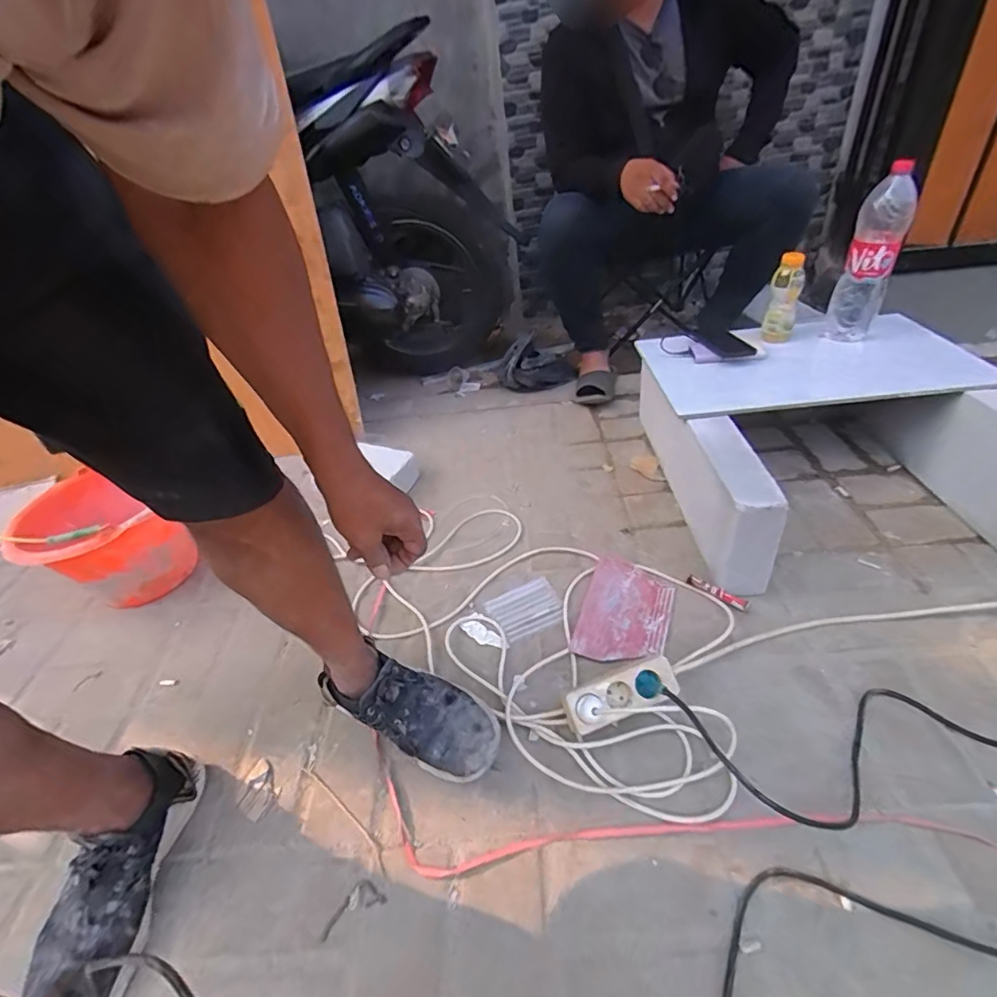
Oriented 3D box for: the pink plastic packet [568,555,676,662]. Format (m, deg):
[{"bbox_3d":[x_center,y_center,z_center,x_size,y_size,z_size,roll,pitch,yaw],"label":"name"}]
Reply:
[{"bbox_3d":[0.214,0.185,0.887,0.139,0.006,0.216,10,41,22],"label":"pink plastic packet"}]

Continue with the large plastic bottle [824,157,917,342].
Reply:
[{"bbox_3d":[0.732,-0.467,1.046,0.089,0.328,0.109,14,43,28],"label":"large plastic bottle"}]

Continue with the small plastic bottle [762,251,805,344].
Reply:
[{"bbox_3d":[0.596,-0.414,1.103,0.058,0.184,0.051,9,41,22],"label":"small plastic bottle"}]

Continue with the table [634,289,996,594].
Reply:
[{"bbox_3d":[0.628,-0.135,1.045,0.583,0.231,0.618,-7,38,4],"label":"table"}]

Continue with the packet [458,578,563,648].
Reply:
[{"bbox_3d":[0.027,0.198,0.904,0.168,0.006,0.092,-22,40,-18],"label":"packet"}]

